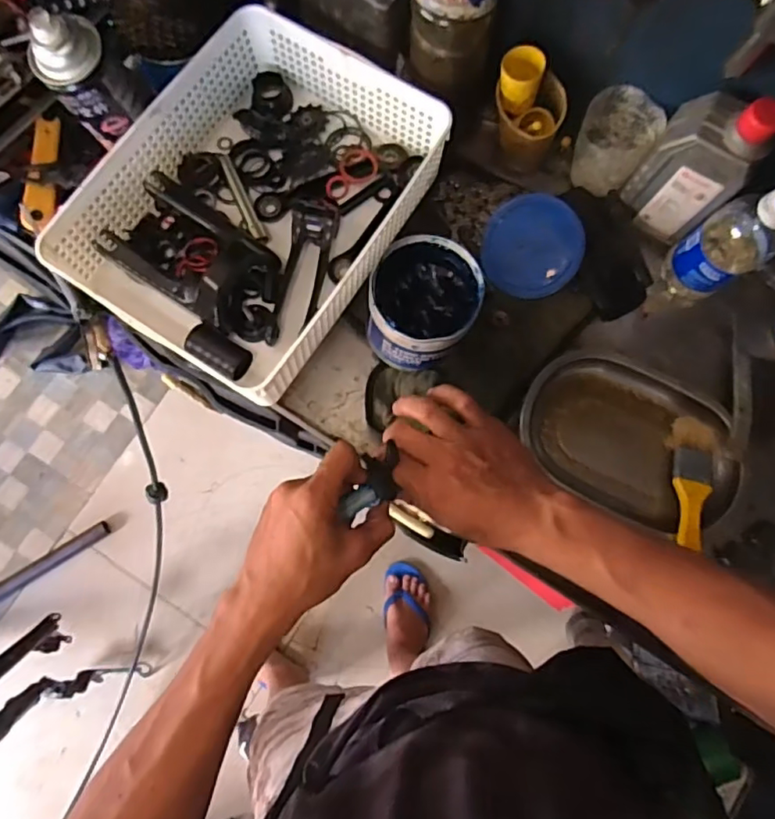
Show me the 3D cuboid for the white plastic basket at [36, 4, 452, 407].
[{"bbox_3d":[-0.121,-0.201,0.556,0.241,0.081,0.315,32,80,6],"label":"white plastic basket"}]

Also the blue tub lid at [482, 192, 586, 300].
[{"bbox_3d":[0.146,-0.164,0.584,0.097,0.008,0.098,6,106,21],"label":"blue tub lid"}]

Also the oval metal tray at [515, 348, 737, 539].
[{"bbox_3d":[0.241,0.028,0.578,0.212,0.035,0.146,25,79,4],"label":"oval metal tray"}]

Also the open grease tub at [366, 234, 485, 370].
[{"bbox_3d":[0.032,-0.098,0.547,0.102,0.078,0.106,16,79,3],"label":"open grease tub"}]

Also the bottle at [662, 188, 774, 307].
[{"bbox_3d":[0.319,-0.154,0.532,0.060,0.159,0.069,-39,81,-8],"label":"bottle"}]

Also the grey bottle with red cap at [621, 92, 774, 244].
[{"bbox_3d":[0.279,-0.223,0.523,0.079,0.162,0.048,39,81,7],"label":"grey bottle with red cap"}]

